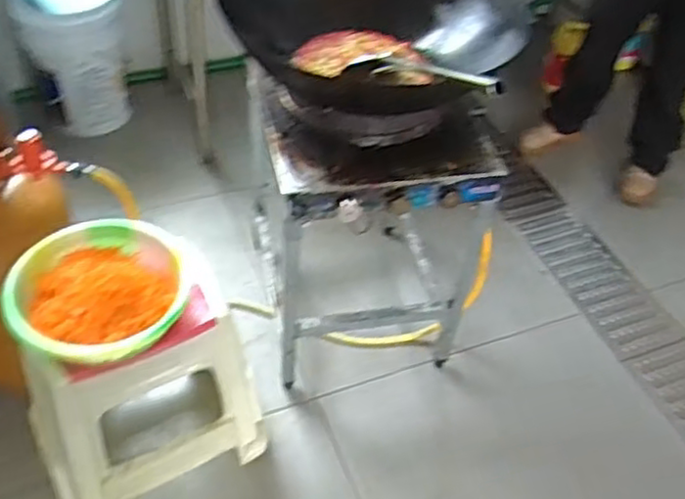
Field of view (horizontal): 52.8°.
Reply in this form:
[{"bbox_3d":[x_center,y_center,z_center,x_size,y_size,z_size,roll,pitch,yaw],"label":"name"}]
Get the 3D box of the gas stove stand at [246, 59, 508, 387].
[{"bbox_3d":[0.059,-0.085,1.655,0.494,0.661,0.529,-6,48,-10],"label":"gas stove stand"}]

